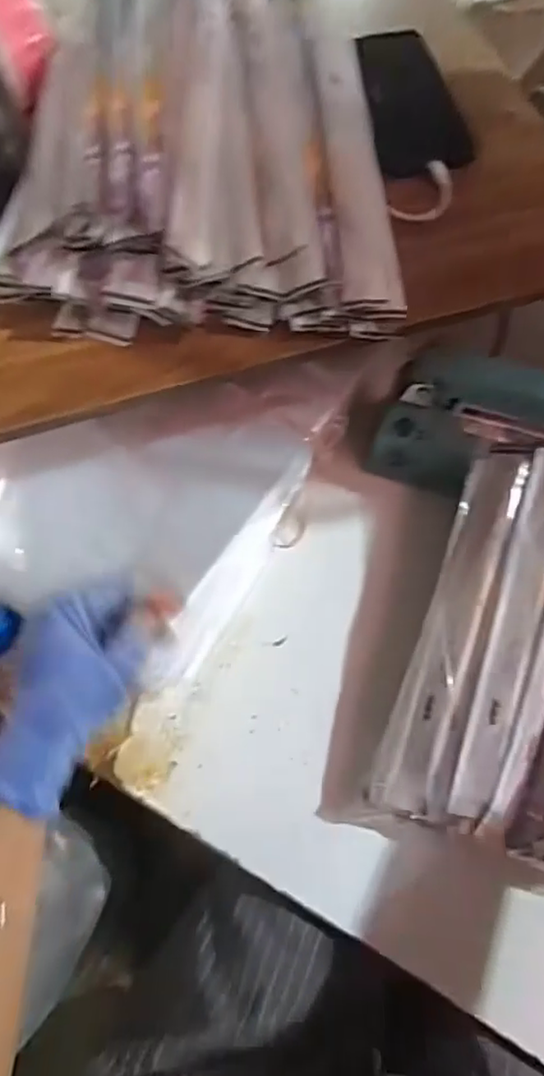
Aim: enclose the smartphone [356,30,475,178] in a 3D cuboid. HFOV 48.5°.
[{"bbox_3d":[0.110,-0.359,0.490,0.072,0.016,0.160,-7,67,-2],"label":"smartphone"}]

